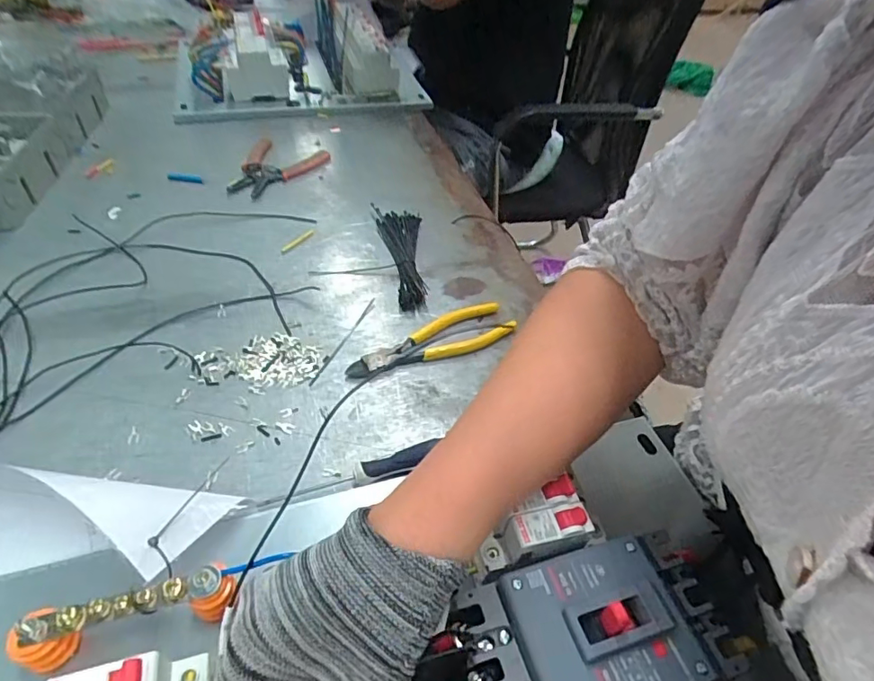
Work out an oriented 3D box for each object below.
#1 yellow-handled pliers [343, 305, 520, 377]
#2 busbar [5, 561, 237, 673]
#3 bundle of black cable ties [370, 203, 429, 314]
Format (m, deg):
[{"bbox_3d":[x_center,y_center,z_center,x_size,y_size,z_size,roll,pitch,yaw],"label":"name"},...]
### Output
[{"bbox_3d":[-0.003,0.003,0.484,0.167,0.012,0.048,-20,50,-25],"label":"yellow-handled pliers"},{"bbox_3d":[-0.167,0.153,0.289,0.105,0.040,0.029,-9,46,-15],"label":"busbar"},{"bbox_3d":[-0.039,-0.098,0.573,0.052,0.015,0.182,-2,45,-8],"label":"bundle of black cable ties"}]

